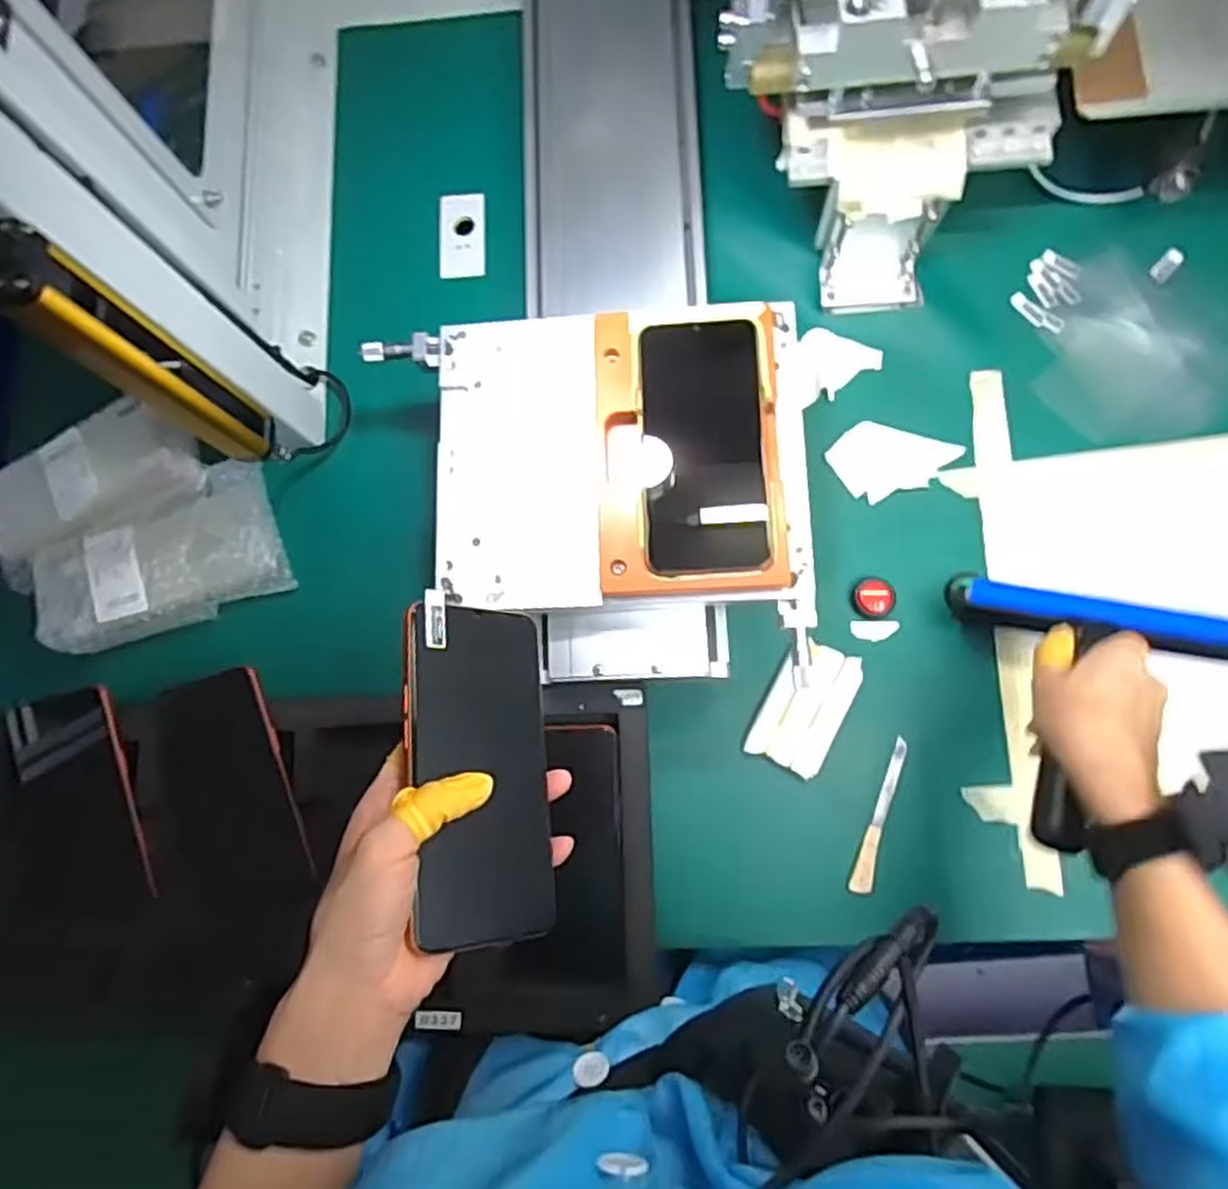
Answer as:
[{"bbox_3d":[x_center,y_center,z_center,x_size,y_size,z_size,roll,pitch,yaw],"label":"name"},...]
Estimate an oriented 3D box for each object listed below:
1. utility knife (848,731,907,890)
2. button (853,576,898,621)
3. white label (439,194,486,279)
[{"bbox_3d":[0.197,0.163,0.557,0.016,0.005,0.114,19,82,5],"label":"utility knife"},{"bbox_3d":[0.201,0.003,0.582,0.033,0.007,0.032,0,80,2],"label":"button"},{"bbox_3d":[-0.132,-0.314,0.664,0.039,0.007,0.076,-2,80,2],"label":"white label"}]

